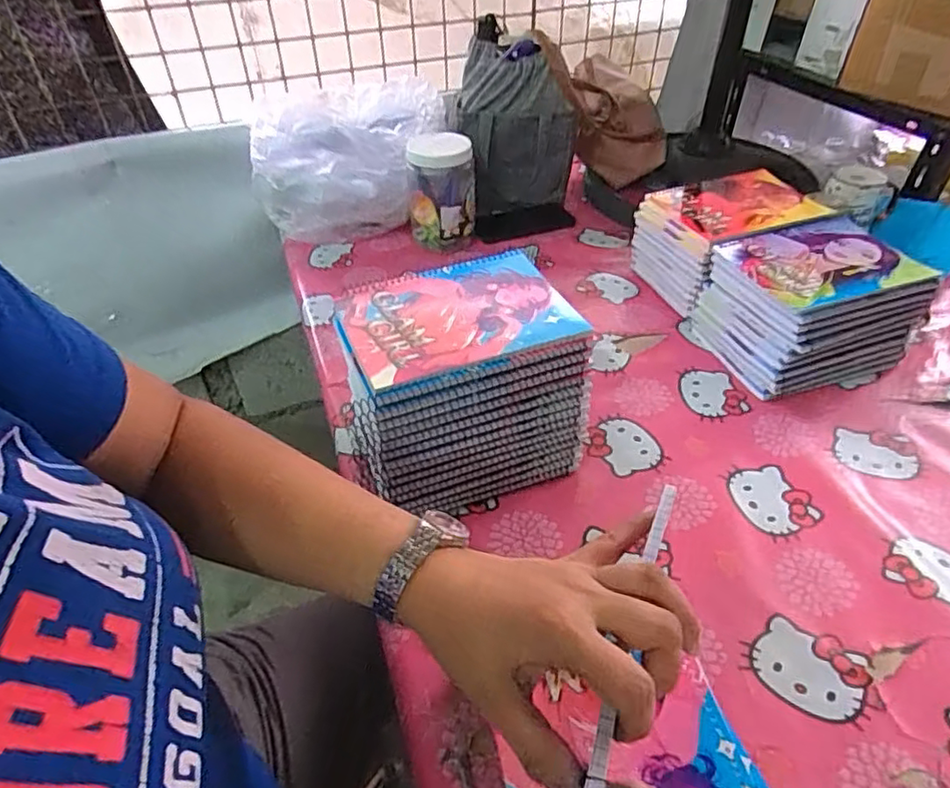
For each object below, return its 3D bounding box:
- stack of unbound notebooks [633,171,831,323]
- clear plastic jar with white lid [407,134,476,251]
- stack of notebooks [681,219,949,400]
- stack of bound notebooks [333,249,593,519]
[{"bbox_3d":[0.348,-0.211,0.855,0.202,0.123,0.155,-16,44,-15],"label":"stack of unbound notebooks"},{"bbox_3d":[-0.051,-0.311,0.941,0.099,0.143,0.085,-3,43,-1],"label":"clear plastic jar with white lid"},{"bbox_3d":[0.398,-0.106,0.735,0.197,0.119,0.167,-11,43,-10],"label":"stack of notebooks"},{"bbox_3d":[-0.016,-0.006,0.601,0.201,0.174,0.157,-17,44,-15],"label":"stack of bound notebooks"}]

